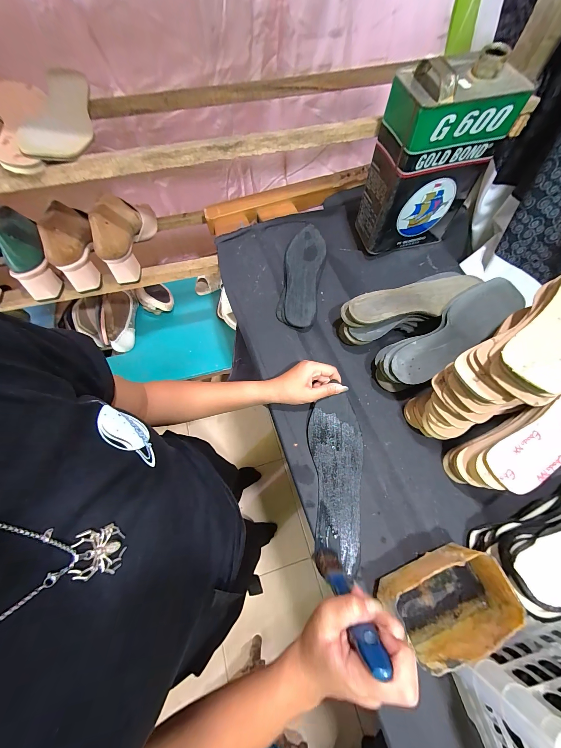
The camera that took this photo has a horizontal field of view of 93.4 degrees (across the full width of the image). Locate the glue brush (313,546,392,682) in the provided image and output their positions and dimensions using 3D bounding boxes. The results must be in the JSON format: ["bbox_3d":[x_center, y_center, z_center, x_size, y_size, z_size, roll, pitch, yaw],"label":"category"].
[{"bbox_3d":[0.060,0.213,0.258,0.025,0.159,0.011,-25,83,-8],"label":"glue brush"}]

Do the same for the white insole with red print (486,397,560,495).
[{"bbox_3d":[0.376,0.074,0.342,0.239,0.007,0.077,-19,67,-9],"label":"white insole with red print"}]

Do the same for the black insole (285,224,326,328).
[{"bbox_3d":[0.045,-0.202,0.523,0.071,0.020,0.251,7,67,5],"label":"black insole"}]

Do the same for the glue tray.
[{"bbox_3d":[0.183,0.255,0.301,0.126,0.070,0.073,-20,67,-6],"label":"glue tray"}]

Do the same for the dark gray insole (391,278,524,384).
[{"bbox_3d":[0.269,-0.065,0.401,0.236,0.024,0.071,-37,72,-16],"label":"dark gray insole"}]

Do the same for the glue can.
[{"bbox_3d":[0.248,-0.353,0.460,0.165,0.241,0.104,-13,67,-3],"label":"glue can"}]

